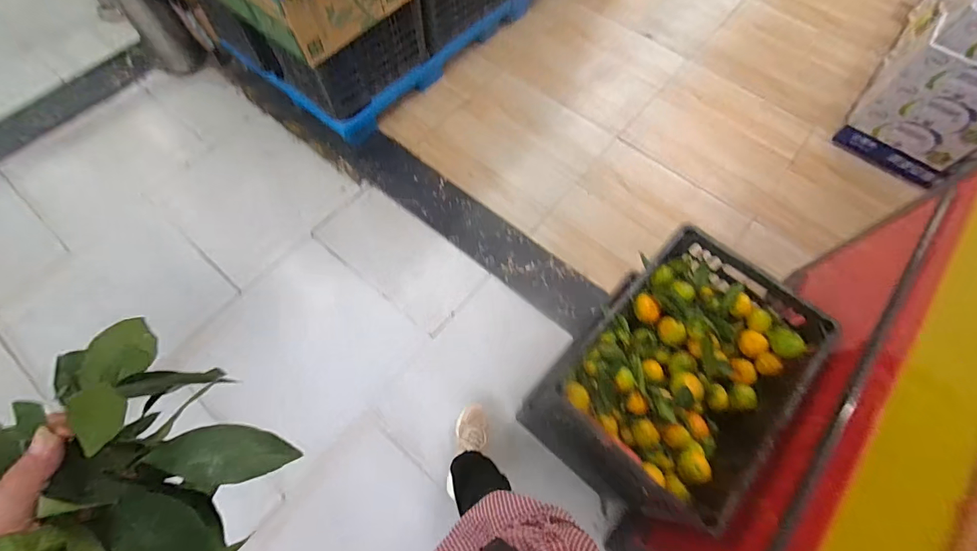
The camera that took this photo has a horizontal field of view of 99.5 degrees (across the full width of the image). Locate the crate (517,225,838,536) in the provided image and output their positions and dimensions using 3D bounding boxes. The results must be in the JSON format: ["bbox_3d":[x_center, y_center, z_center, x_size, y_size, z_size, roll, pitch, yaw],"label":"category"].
[{"bbox_3d":[0.389,0.196,0.836,0.487,0.176,0.369,-38,72,-16],"label":"crate"}]

